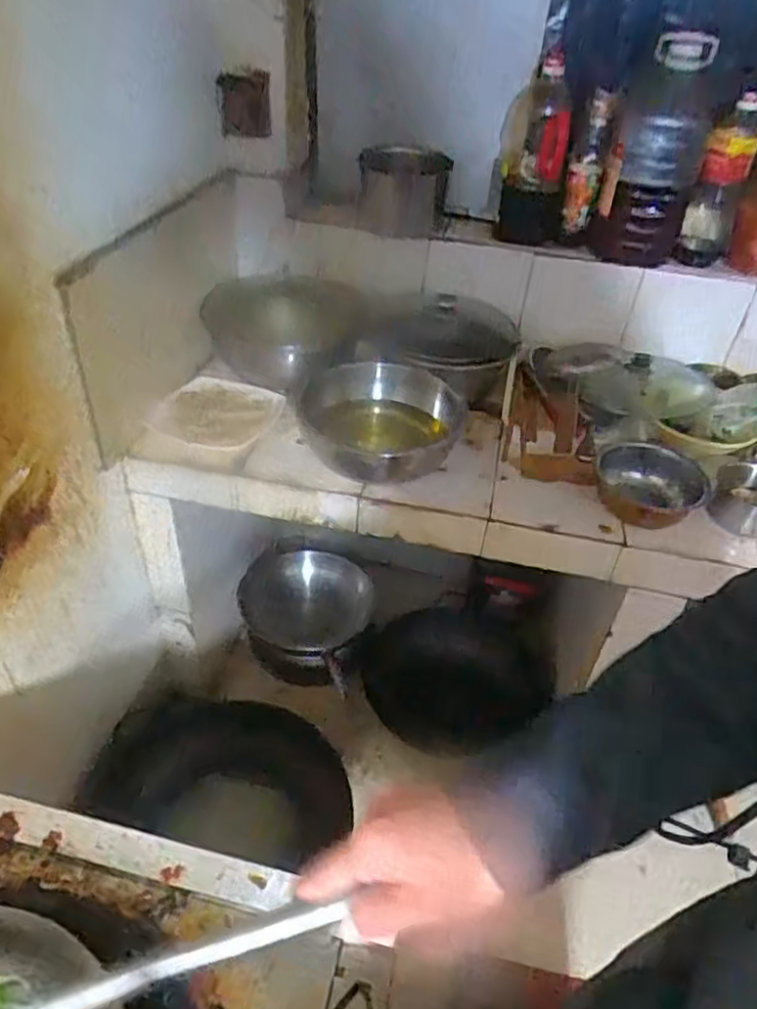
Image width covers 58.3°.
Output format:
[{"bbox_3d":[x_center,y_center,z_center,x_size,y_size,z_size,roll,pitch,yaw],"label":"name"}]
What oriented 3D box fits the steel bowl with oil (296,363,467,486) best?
[{"bbox_3d":[0.002,-0.128,1.094,0.241,0.093,0.231,3,41,-3],"label":"steel bowl with oil"}]

